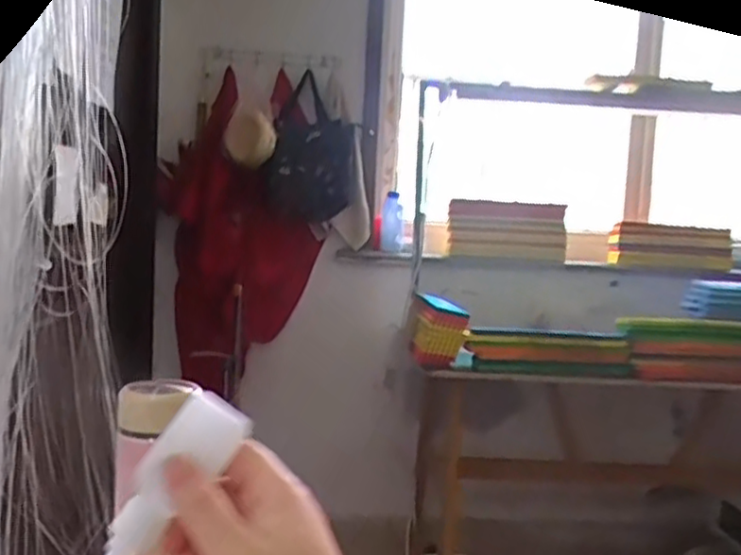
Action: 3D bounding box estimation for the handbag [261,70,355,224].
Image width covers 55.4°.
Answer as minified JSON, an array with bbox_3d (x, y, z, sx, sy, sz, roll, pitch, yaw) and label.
[{"bbox_3d":[-0.153,-0.303,1.764,0.219,0.306,0.127,3,4,-8],"label":"handbag"}]

